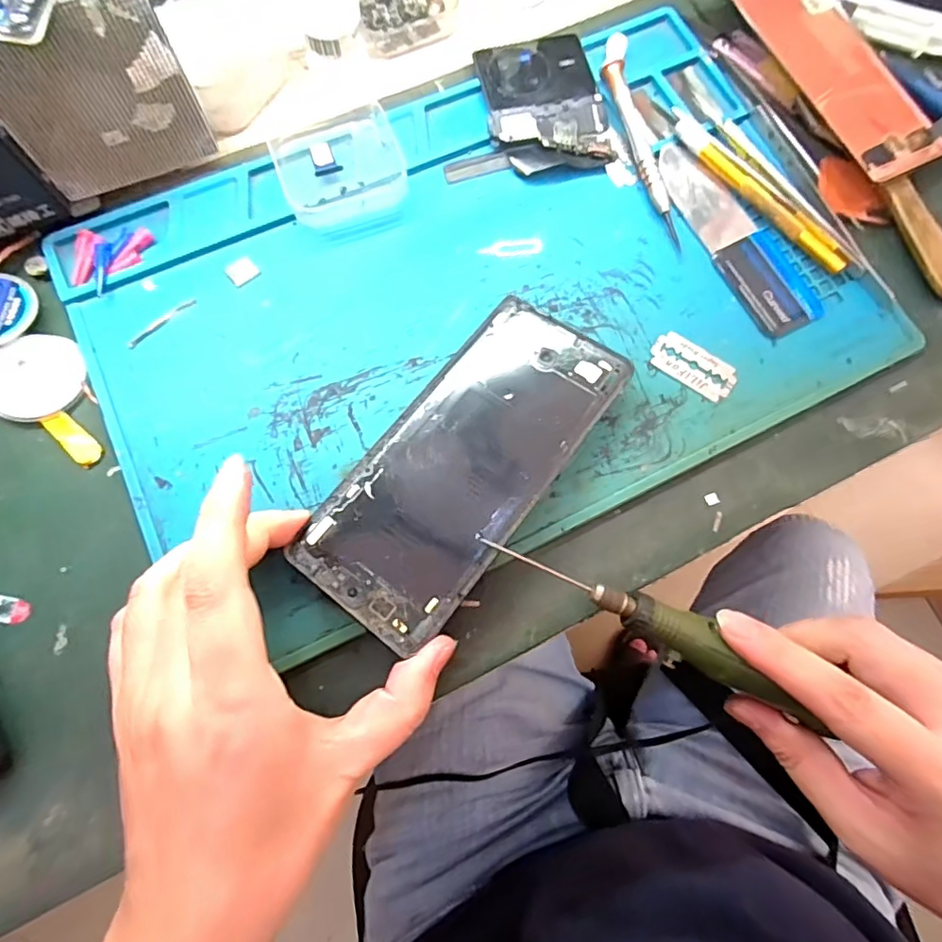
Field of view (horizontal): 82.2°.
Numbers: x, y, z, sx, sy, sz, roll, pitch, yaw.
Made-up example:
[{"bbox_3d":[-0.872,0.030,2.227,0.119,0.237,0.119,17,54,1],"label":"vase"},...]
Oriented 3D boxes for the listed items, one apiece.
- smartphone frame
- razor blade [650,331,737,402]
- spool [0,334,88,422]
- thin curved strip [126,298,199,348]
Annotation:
[{"bbox_3d":[-0.002,-0.007,0.240,0.073,0.013,0.161,38,75,7],"label":"smartphone frame"},{"bbox_3d":[0.110,-0.052,0.265,0.042,0.004,0.021,33,78,6],"label":"razor blade"},{"bbox_3d":[-0.205,-0.044,0.254,0.043,0.009,0.037,-43,81,-10],"label":"spool"},{"bbox_3d":[-0.152,-0.073,0.265,0.038,0.004,0.005,-42,81,-10],"label":"thin curved strip"}]

